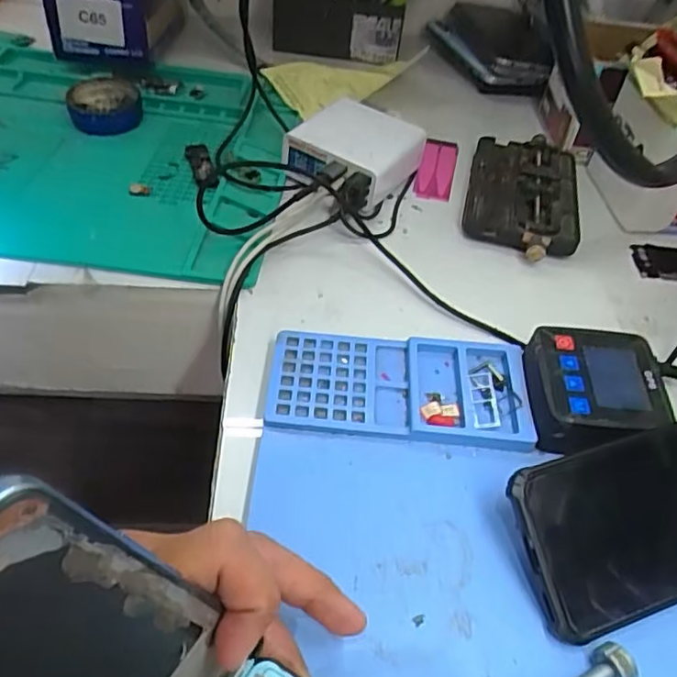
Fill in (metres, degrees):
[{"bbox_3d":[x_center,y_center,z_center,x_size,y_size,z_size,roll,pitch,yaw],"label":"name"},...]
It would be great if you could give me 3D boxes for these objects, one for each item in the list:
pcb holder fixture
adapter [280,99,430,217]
[{"bbox_3d":[0.156,-0.123,0.524,0.089,0.023,0.172,13,47,7],"label":"pcb holder fixture"},{"bbox_3d":[0.012,-0.155,0.516,0.088,0.041,0.103,29,50,21],"label":"adapter"}]

